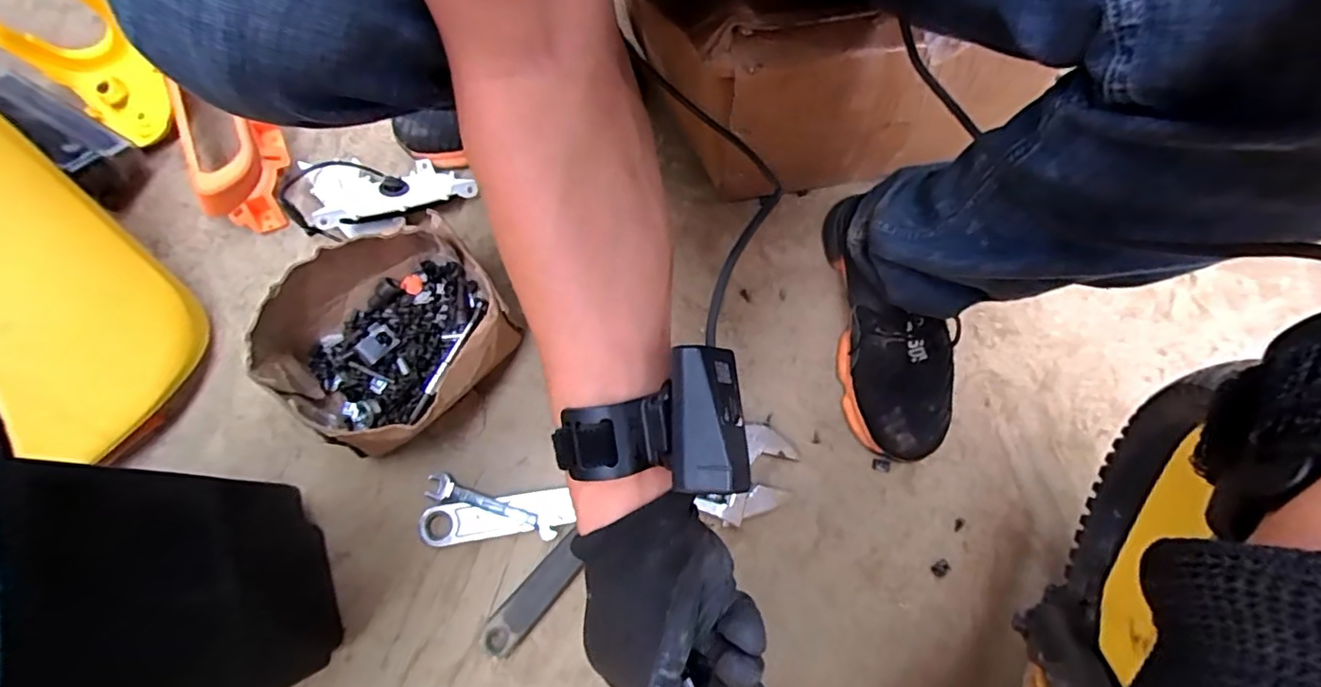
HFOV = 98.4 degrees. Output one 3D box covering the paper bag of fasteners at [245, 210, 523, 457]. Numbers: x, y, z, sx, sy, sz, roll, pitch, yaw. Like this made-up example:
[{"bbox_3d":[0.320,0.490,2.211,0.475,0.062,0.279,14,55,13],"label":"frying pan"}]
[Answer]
[{"bbox_3d":[-0.250,-0.001,0.535,0.204,0.094,0.179,-40,80,-10],"label":"paper bag of fasteners"}]

